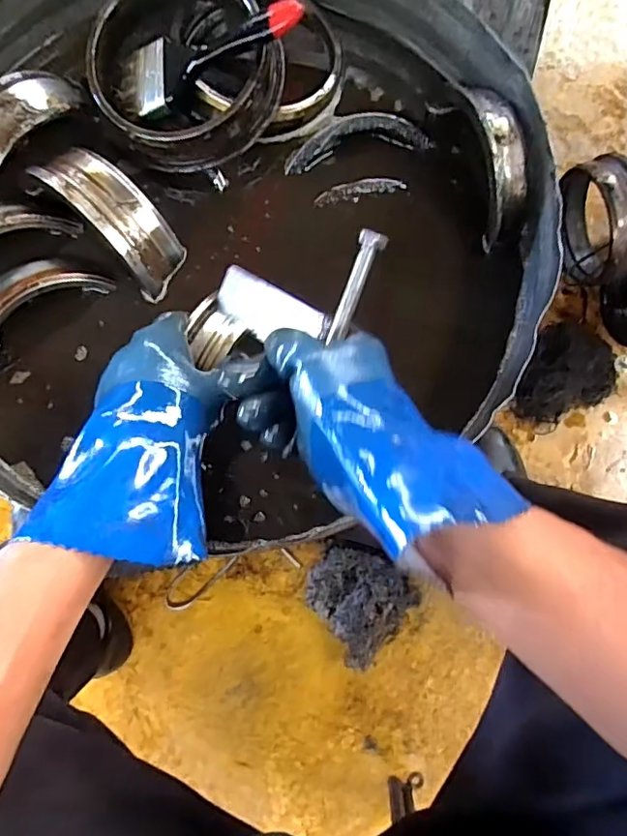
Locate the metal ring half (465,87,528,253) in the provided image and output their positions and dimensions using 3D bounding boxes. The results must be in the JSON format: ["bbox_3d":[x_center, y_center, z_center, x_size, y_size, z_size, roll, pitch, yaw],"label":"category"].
[{"bbox_3d":[0.169,-0.229,0.498,0.049,0.045,0.141,-9,102,-3],"label":"metal ring half"}]

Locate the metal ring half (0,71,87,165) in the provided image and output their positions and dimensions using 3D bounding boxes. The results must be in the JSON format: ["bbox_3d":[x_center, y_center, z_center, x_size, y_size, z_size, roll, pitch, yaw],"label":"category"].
[{"bbox_3d":[-0.277,-0.270,0.503,0.060,0.041,0.142,41,81,5],"label":"metal ring half"}]

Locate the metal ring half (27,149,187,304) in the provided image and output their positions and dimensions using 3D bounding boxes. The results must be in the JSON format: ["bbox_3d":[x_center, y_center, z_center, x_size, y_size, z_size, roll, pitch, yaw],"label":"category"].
[{"bbox_3d":[-0.174,-0.179,0.490,0.060,0.048,0.144,-43,108,-6],"label":"metal ring half"}]

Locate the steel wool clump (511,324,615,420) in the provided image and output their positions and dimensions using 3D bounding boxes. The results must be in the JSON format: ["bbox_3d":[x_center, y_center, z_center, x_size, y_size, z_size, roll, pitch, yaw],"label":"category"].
[{"bbox_3d":[0.410,-0.067,0.867,0.140,0.066,0.160,17,83,0],"label":"steel wool clump"}]

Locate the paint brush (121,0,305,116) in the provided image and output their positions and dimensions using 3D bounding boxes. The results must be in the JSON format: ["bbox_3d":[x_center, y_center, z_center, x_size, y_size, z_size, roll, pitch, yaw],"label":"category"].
[{"bbox_3d":[-0.091,-0.319,0.483,0.178,0.031,0.067,-9,82,26],"label":"paint brush"}]

